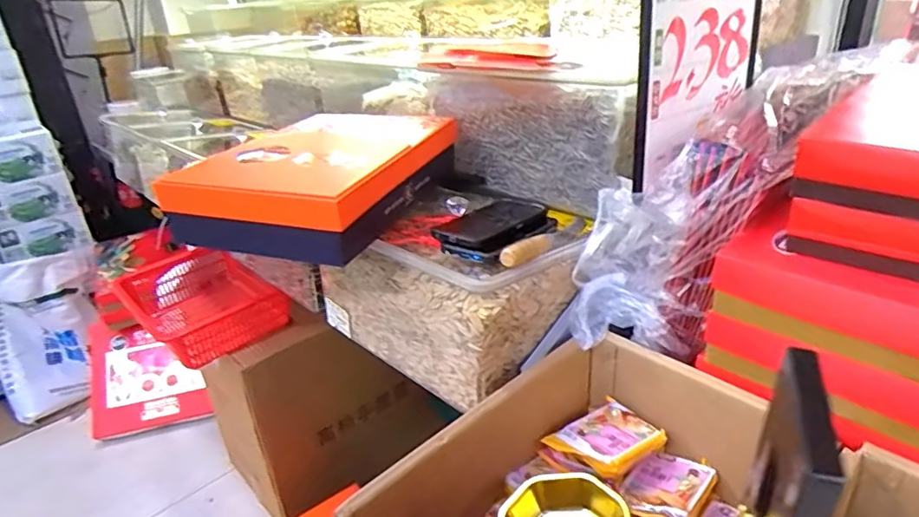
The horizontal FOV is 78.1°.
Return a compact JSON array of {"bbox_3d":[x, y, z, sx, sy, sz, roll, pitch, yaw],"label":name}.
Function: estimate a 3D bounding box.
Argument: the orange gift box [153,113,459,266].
[{"bbox_3d":[-0.187,-0.118,0.811,0.262,0.090,0.367,5,28,18],"label":"orange gift box"}]

